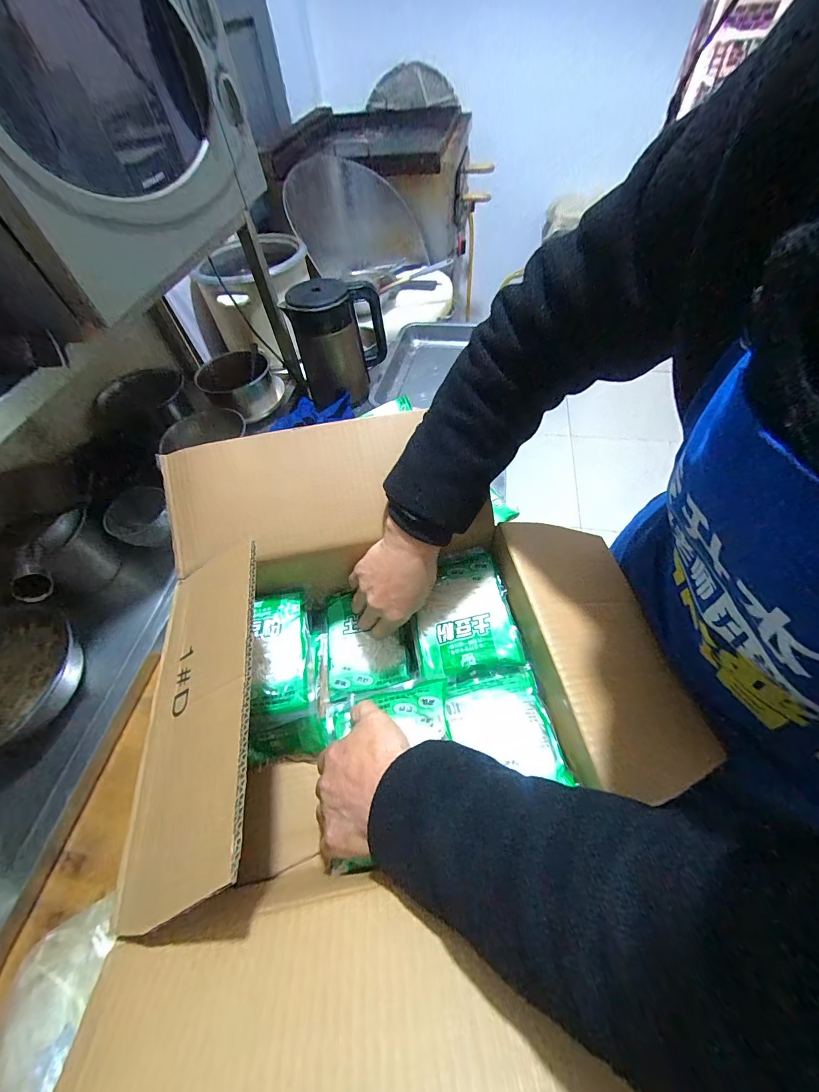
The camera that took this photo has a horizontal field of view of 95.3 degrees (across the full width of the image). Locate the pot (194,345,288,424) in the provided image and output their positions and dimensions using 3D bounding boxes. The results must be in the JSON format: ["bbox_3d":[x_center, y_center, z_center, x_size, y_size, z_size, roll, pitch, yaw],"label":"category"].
[{"bbox_3d":[-0.372,-0.364,0.829,0.159,0.070,0.166,-2,56,4],"label":"pot"}]

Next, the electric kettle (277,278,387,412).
[{"bbox_3d":[-0.156,-0.453,0.845,0.205,0.222,0.130,-10,56,-2],"label":"electric kettle"}]

